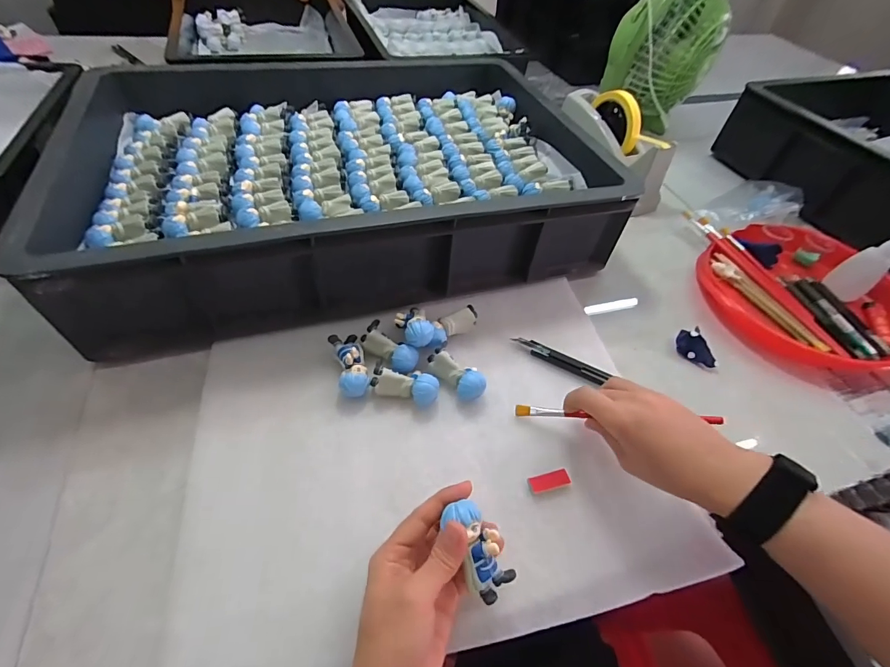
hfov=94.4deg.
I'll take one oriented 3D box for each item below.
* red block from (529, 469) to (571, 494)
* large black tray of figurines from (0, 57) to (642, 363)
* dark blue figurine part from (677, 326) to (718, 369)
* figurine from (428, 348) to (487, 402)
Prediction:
[{"bbox_3d":[0.089,0.125,0.350,0.033,0.006,0.014,-7,52,-12],"label":"red block"},{"bbox_3d":[-0.120,-0.210,0.530,0.578,0.113,0.401,-12,53,-16],"label":"large black tray of figurines"},{"bbox_3d":[0.279,0.016,0.456,0.025,0.022,0.048,-19,55,-20],"label":"dark blue figurine part"},{"bbox_3d":[0.013,0.040,0.402,0.034,0.024,0.062,-35,62,-29],"label":"figurine"}]

